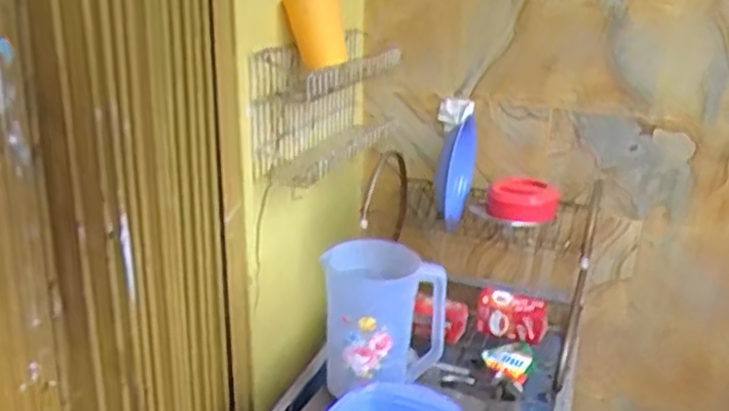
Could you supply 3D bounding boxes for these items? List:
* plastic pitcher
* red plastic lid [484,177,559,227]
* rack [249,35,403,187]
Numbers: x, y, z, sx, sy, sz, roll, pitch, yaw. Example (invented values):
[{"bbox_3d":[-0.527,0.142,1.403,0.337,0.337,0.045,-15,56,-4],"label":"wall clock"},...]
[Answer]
[{"bbox_3d":[0.023,0.157,1.021,0.158,0.196,0.112,-7,22,-20],"label":"plastic pitcher"},{"bbox_3d":[0.280,-0.006,1.239,0.117,0.057,0.092,11,23,26],"label":"red plastic lid"},{"bbox_3d":[-0.053,-0.182,1.276,0.116,0.218,0.448,8,22,20],"label":"rack"}]

